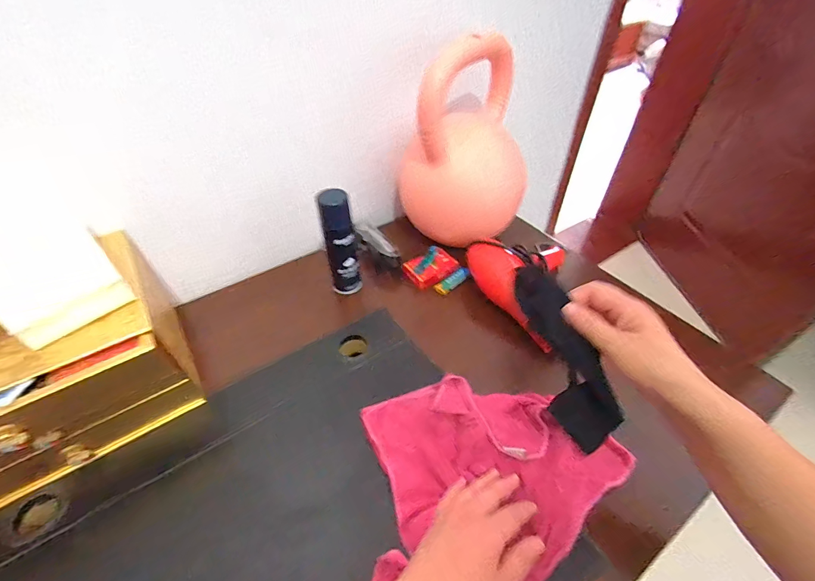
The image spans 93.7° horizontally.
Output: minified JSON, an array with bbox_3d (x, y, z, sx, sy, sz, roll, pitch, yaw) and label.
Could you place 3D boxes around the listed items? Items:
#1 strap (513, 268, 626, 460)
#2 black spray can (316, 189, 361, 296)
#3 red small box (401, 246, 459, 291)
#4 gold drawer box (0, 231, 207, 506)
[{"bbox_3d":[0.161,0.063,0.396,0.039,0.054,0.189,-17,81,-16],"label":"strap"},{"bbox_3d":[-0.111,-0.072,0.641,0.053,0.192,0.043,-10,46,-9],"label":"black spray can"},{"bbox_3d":[0.047,-0.046,0.720,0.094,0.024,0.066,-30,52,-26],"label":"red small box"},{"bbox_3d":[-0.461,0.105,0.474,0.316,0.171,0.245,-29,52,-25],"label":"gold drawer box"}]

